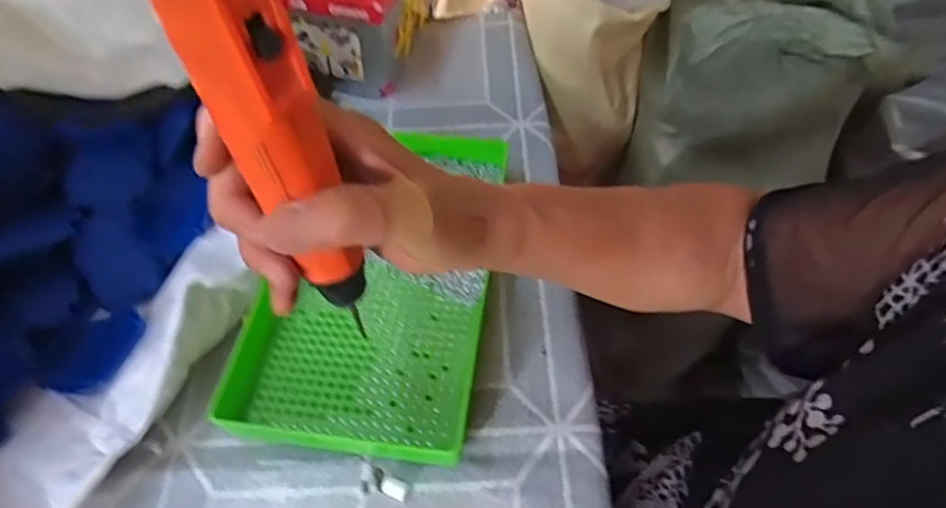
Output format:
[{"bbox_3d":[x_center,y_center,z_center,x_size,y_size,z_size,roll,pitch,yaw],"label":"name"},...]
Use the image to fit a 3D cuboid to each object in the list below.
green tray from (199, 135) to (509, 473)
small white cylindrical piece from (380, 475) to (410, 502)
[{"bbox_3d":[-0.065,0.013,0.394,0.151,0.043,0.240,7,55,4],"label":"green tray"},{"bbox_3d":[-0.045,0.135,0.330,0.017,0.007,0.010,19,57,13],"label":"small white cylindrical piece"}]

